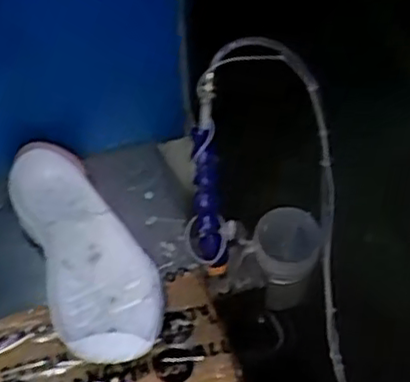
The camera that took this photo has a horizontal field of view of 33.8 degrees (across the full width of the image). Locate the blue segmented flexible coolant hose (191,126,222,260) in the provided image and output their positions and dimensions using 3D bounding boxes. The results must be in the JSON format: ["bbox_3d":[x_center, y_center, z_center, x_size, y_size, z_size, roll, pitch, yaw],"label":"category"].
[{"bbox_3d":[0.002,0.005,0.612,0.022,0.123,0.020,-4,16,-3],"label":"blue segmented flexible coolant hose"}]

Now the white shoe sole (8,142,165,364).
[{"bbox_3d":[-0.112,0.053,0.637,0.100,0.045,0.252,-21,57,-14],"label":"white shoe sole"}]

